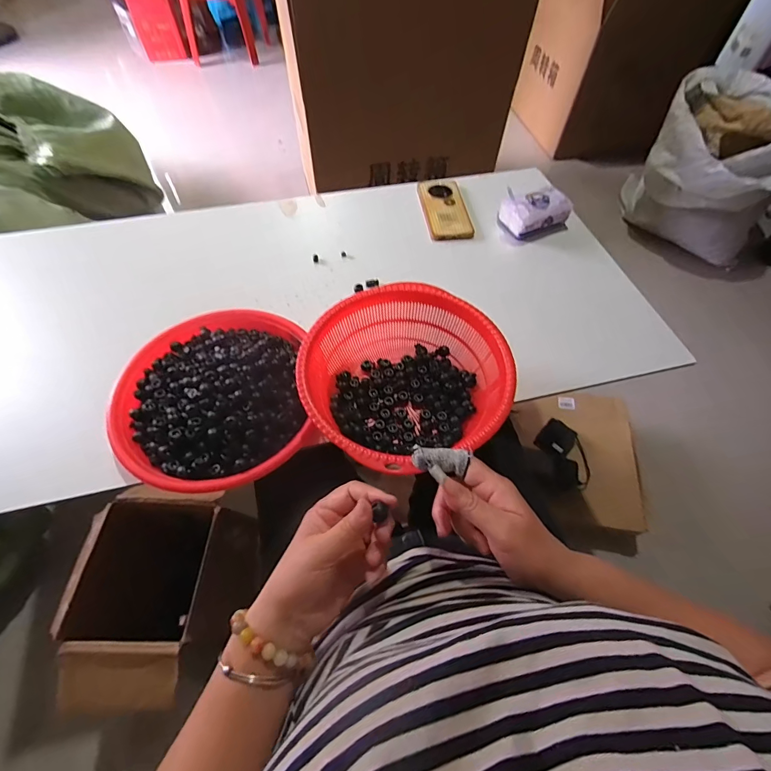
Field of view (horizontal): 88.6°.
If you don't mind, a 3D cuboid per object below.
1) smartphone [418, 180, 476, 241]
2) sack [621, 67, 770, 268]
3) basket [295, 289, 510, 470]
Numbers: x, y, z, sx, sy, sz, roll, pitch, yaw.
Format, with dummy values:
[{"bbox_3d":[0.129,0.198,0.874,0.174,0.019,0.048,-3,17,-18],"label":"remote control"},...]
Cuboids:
[{"bbox_3d":[0.108,-0.329,0.731,0.081,0.017,0.159,-5,57,-5],"label":"smartphone"},{"bbox_3d":[1.115,-0.735,1.353,0.463,0.439,0.374,39,64,21],"label":"sack"},{"bbox_3d":[0.017,-0.010,0.479,0.229,0.088,0.215,1,57,-1],"label":"basket"}]

